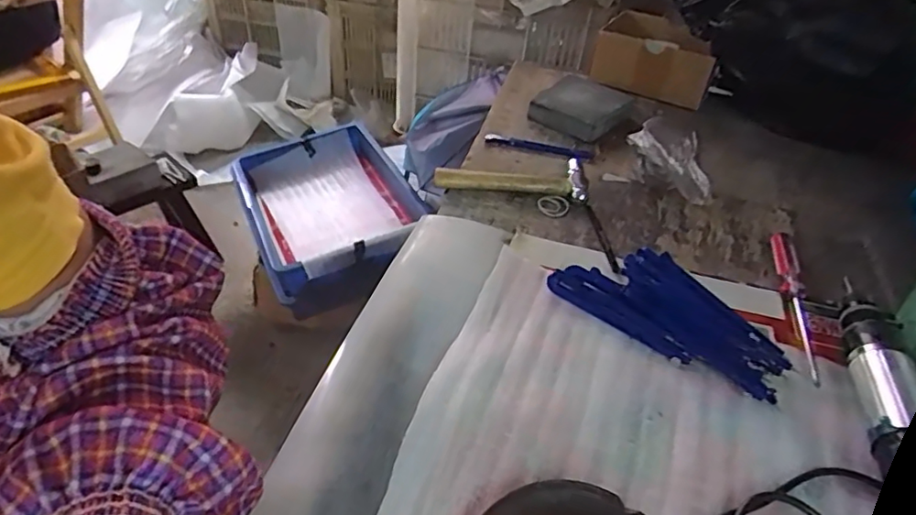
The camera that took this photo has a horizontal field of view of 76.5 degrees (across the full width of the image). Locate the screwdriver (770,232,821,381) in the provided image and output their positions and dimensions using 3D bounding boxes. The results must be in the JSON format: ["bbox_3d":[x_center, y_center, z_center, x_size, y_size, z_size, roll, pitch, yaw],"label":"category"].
[{"bbox_3d":[0.279,0.034,0.479,0.017,0.014,0.181,12,41,8],"label":"screwdriver"}]

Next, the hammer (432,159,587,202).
[{"bbox_3d":[0.054,-0.085,0.597,0.151,0.021,0.047,7,40,1],"label":"hammer"}]

